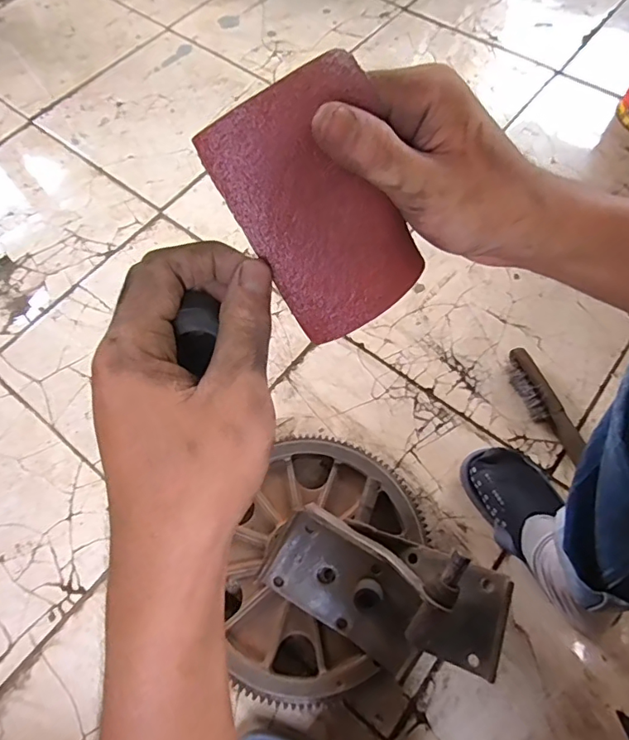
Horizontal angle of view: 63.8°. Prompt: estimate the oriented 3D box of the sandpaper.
[{"bbox_3d":[0.006,-0.065,0.207,0.068,0.098,0.011,-34,26,-8],"label":"sandpaper"}]

